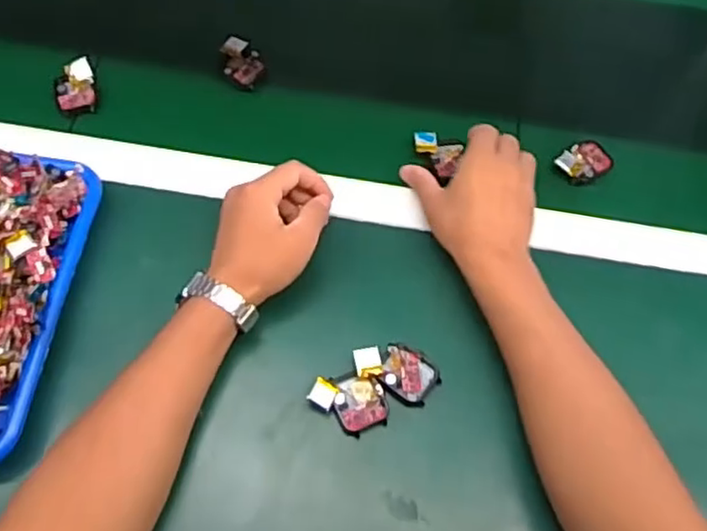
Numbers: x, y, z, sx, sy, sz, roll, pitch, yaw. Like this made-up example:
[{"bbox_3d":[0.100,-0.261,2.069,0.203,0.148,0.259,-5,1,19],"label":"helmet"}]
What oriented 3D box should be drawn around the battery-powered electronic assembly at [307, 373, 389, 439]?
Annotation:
[{"bbox_3d":[-0.001,0.102,0.497,0.057,0.013,0.041,34,66,13],"label":"battery-powered electronic assembly"}]

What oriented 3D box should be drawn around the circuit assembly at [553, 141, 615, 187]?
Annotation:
[{"bbox_3d":[0.219,-0.098,0.614,0.057,0.009,0.038,-32,69,-18],"label":"circuit assembly"}]

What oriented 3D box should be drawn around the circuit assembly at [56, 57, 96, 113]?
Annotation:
[{"bbox_3d":[-0.259,-0.168,0.610,0.035,0.016,0.052,-8,64,-8],"label":"circuit assembly"}]

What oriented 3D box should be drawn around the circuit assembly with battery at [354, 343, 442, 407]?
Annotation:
[{"bbox_3d":[0.034,0.079,0.506,0.064,0.012,0.039,26,64,9],"label":"circuit assembly with battery"}]

